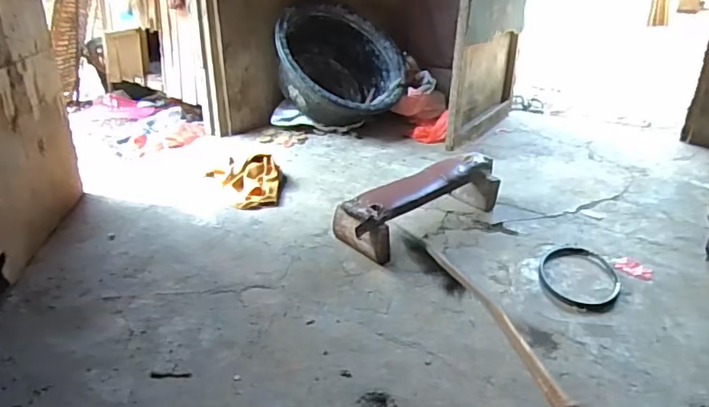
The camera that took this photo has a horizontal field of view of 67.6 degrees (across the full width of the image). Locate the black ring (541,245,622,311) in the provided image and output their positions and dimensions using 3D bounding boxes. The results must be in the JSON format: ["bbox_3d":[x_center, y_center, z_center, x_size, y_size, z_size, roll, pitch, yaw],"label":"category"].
[{"bbox_3d":[0.629,0.200,1.482,0.207,0.018,0.295,10,26,19],"label":"black ring"}]

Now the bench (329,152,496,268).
[{"bbox_3d":[0.236,-0.006,1.721,0.637,0.182,0.209,-18,30,-34],"label":"bench"}]

